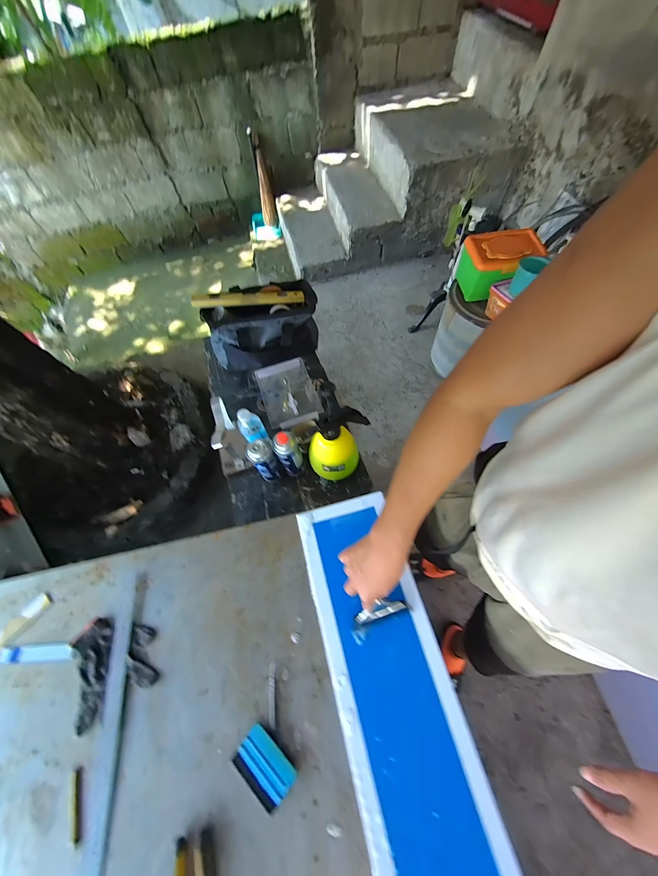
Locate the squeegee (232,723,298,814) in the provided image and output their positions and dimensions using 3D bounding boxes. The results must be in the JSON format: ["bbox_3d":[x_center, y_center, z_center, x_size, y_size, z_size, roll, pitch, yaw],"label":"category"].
[{"bbox_3d":[-0.108,0.546,0.485,0.098,0.013,0.065,36,70,19],"label":"squeegee"}]

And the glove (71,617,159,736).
[{"bbox_3d":[-0.412,0.429,0.560,0.150,0.024,0.168,-20,64,-7],"label":"glove"}]

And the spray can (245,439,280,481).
[{"bbox_3d":[-0.178,0.066,0.822,0.063,0.174,0.057,-28,65,-11],"label":"spray can"}]

